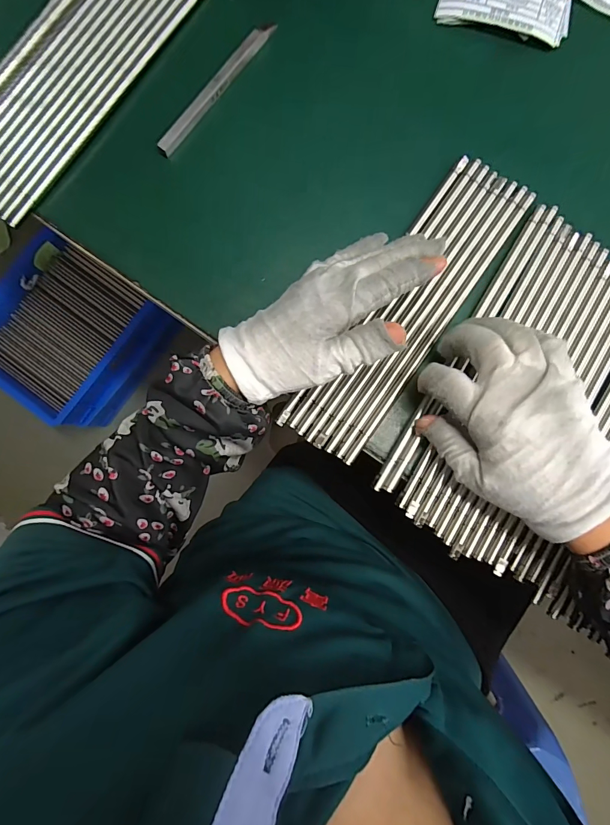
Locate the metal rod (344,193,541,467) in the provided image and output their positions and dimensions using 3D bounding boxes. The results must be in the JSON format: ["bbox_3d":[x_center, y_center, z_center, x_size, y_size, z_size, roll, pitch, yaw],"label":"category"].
[{"bbox_3d":[0.101,-0.062,0.282,0.007,0.006,0.239,35,86,3],"label":"metal rod"}]

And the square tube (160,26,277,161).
[{"bbox_3d":[-0.069,-0.250,0.298,0.010,0.008,0.130,38,86,3],"label":"square tube"}]

